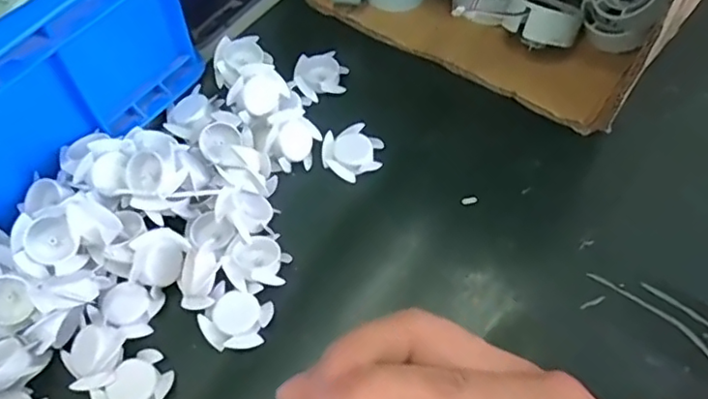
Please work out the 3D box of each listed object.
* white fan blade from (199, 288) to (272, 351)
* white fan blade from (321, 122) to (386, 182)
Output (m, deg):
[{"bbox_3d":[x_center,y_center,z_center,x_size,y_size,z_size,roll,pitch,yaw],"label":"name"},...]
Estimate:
[{"bbox_3d":[-0.069,0.071,0.343,0.037,0.015,0.033,11,58,8],"label":"white fan blade"},{"bbox_3d":[-0.002,-0.032,0.409,0.041,0.012,0.037,-24,60,-14],"label":"white fan blade"}]

